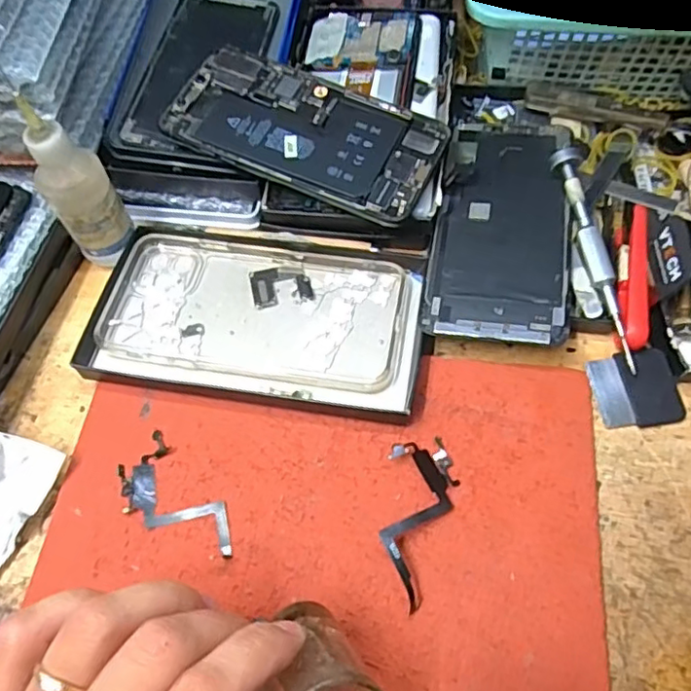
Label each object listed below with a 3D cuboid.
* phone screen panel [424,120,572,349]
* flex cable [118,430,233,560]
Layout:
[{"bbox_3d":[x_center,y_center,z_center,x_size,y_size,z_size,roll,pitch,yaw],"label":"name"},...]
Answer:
[{"bbox_3d":[0.087,-0.068,0.336,0.070,0.005,0.146,7,63,11],"label":"phone screen panel"},{"bbox_3d":[-0.082,0.076,0.291,0.034,0.004,0.071,-42,69,-17],"label":"flex cable"}]

